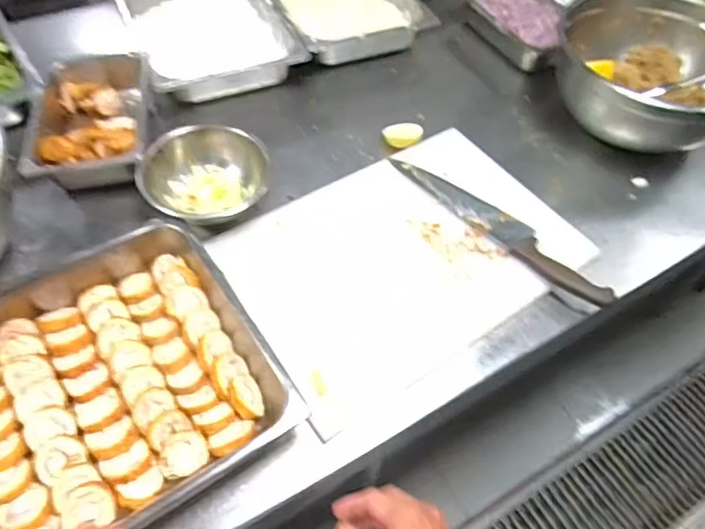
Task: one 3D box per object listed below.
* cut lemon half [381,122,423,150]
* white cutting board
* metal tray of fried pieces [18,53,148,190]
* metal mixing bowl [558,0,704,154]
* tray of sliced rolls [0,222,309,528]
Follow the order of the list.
[{"bbox_3d":[0.080,-0.204,0.864,0.057,0.027,0.042,-11,56,-11],"label":"cut lemon half"},{"bbox_3d":[0.067,-0.021,0.741,0.441,0.025,0.314,-30,61,-17],"label":"white cutting board"},{"bbox_3d":[-0.391,-0.220,0.831,0.163,0.076,0.270,-8,55,-9],"label":"metal tray of fried pieces"},{"bbox_3d":[0.499,-0.317,0.907,0.315,0.165,0.315,2,54,-2],"label":"metal mixing bowl"},{"bbox_3d":[-0.355,0.168,0.550,0.535,0.054,0.348,-26,59,-21],"label":"tray of sliced rolls"}]

